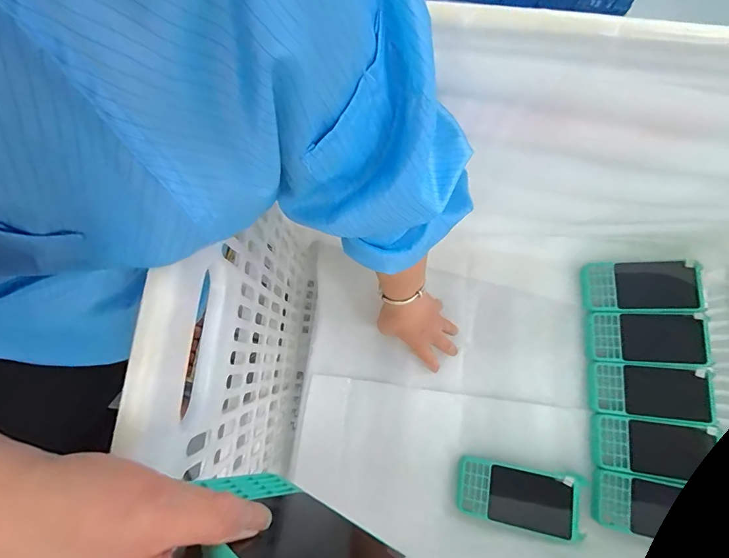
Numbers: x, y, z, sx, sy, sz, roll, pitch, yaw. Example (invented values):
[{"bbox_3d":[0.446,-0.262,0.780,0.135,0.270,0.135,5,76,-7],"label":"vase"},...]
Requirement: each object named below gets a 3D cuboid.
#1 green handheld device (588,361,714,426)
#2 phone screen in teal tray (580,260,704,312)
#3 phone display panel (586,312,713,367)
[{"bbox_3d":[0.404,0.159,0.554,0.154,0.013,0.074,2,78,13],"label":"green handheld device"},{"bbox_3d":[0.405,0.011,0.574,0.150,0.016,0.073,-2,78,15],"label":"phone screen in teal tray"},{"bbox_3d":[0.408,0.086,0.564,0.151,0.013,0.072,1,78,15],"label":"phone display panel"}]

